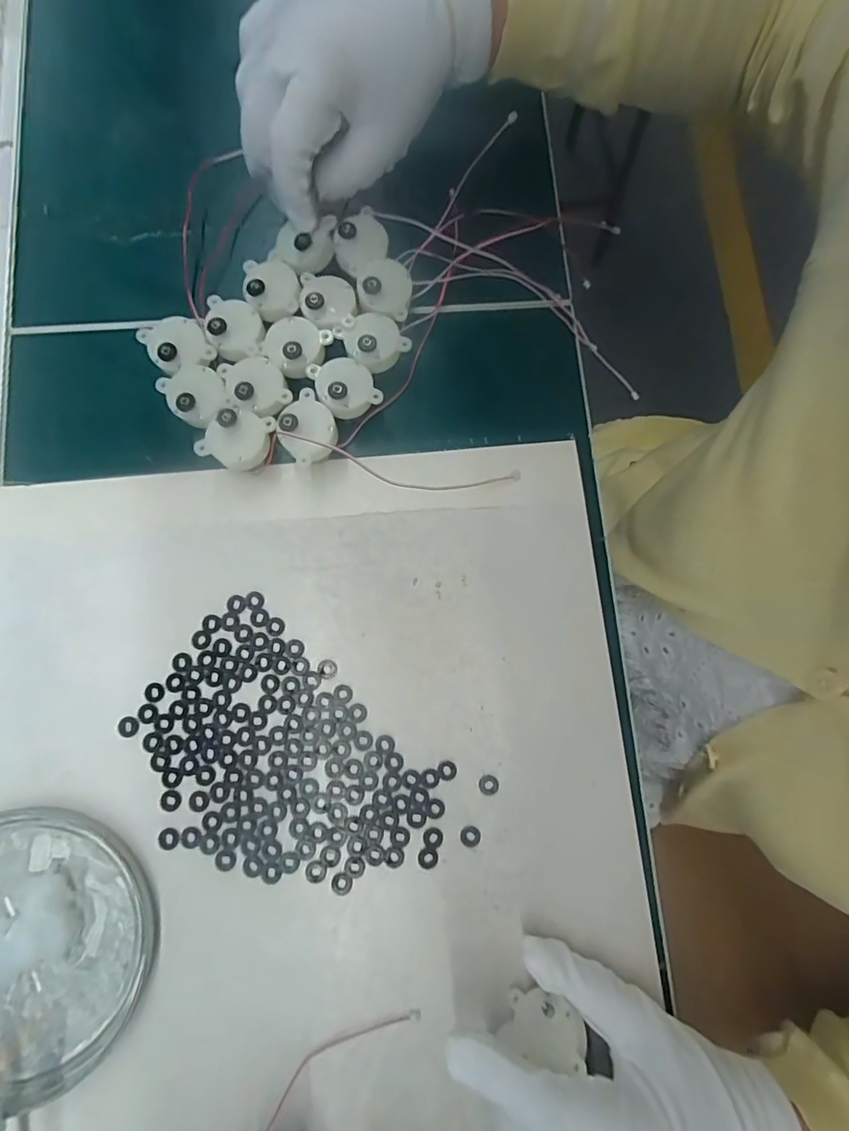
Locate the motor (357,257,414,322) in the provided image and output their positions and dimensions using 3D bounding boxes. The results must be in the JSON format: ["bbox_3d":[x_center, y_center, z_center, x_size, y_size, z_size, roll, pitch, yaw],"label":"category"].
[{"bbox_3d":[-0.023,-0.163,0.310,0.032,0.029,0.033,0,80,-1],"label":"motor"}]

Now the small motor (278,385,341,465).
[{"bbox_3d":[-0.065,-0.076,0.296,0.032,0.029,0.035,-44,83,-8],"label":"small motor"}]

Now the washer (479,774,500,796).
[{"bbox_3d":[0.035,0.119,0.279,0.011,0.004,0.011,0,80,-1],"label":"washer"}]

